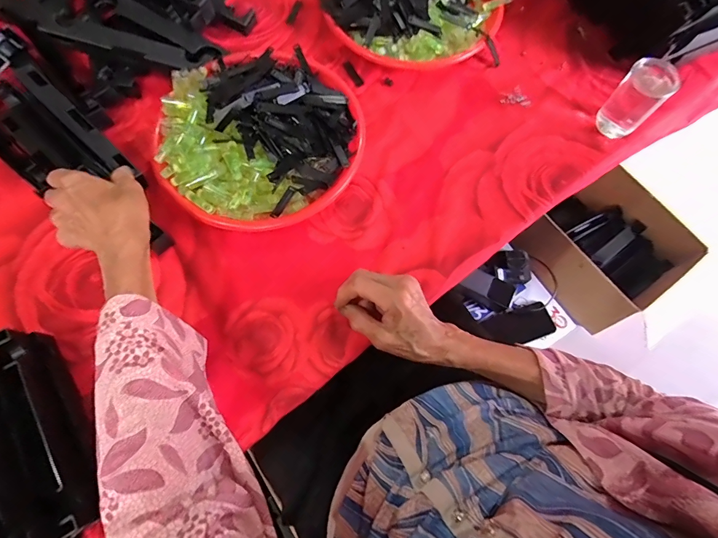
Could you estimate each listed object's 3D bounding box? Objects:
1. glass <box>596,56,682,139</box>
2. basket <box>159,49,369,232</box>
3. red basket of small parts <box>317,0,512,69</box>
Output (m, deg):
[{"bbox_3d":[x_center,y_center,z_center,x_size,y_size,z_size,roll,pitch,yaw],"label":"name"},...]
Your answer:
[{"bbox_3d":[0.354,-0.217,0.493,0.057,0.080,0.055,-43,78,-14],"label":"glass"},{"bbox_3d":[-0.118,-0.169,0.464,0.240,0.067,0.233,0,72,-1],"label":"basket"},{"bbox_3d":[0.077,-0.392,0.541,0.253,0.062,0.244,0,73,-1],"label":"red basket of small parts"}]

